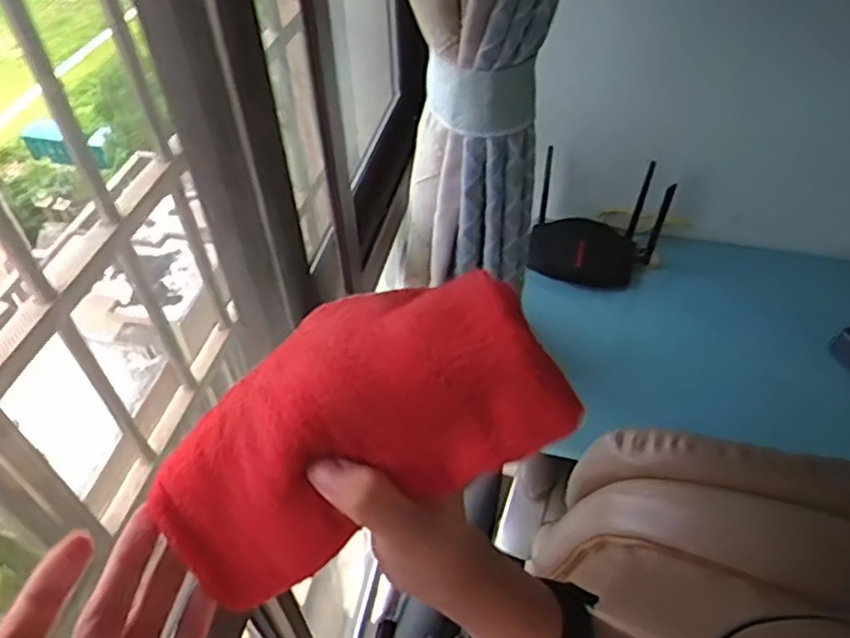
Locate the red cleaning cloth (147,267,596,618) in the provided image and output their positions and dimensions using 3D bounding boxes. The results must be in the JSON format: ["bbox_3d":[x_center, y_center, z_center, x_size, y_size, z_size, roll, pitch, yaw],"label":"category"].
[{"bbox_3d":[-0.036,0.045,0.267,0.176,0.025,0.088,-34,83,18],"label":"red cleaning cloth"}]

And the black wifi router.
[{"bbox_3d":[0.296,-0.164,1.151,0.220,0.167,0.146,15,50,14],"label":"black wifi router"}]

